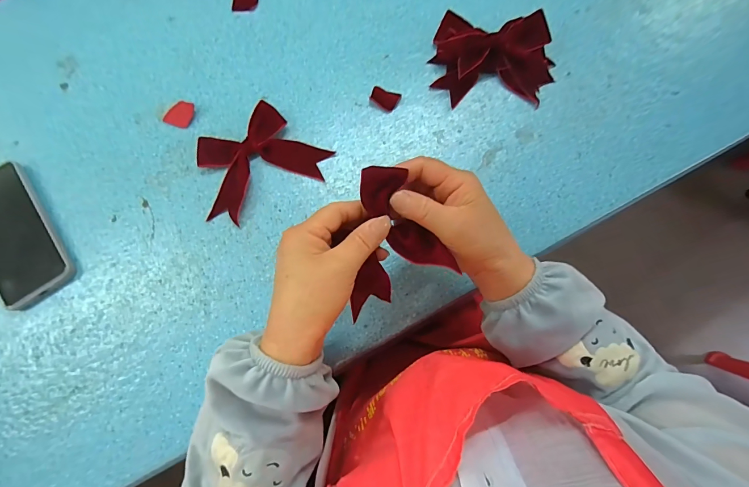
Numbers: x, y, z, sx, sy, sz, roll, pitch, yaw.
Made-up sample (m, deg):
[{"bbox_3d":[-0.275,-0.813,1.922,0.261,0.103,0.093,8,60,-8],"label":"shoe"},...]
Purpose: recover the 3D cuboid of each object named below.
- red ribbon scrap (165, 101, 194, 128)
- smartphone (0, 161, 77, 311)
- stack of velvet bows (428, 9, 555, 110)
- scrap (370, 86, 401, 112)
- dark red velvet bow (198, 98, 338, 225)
[{"bbox_3d":[-0.238,-0.159,0.432,0.033,0.004,0.033,20,79,5],"label":"red ribbon scrap"},{"bbox_3d":[-0.407,-0.008,0.395,0.080,0.014,0.162,-33,80,-6],"label":"smartphone"},{"bbox_3d":[0.143,-0.221,0.415,0.147,0.045,0.113,16,79,4],"label":"stack of velvet bows"},{"bbox_3d":[0.012,-0.176,0.428,0.035,0.004,0.026,21,79,5],"label":"scrap"},{"bbox_3d":[-0.135,-0.098,0.407,0.143,0.021,0.105,-28,79,-5],"label":"dark red velvet bow"}]

